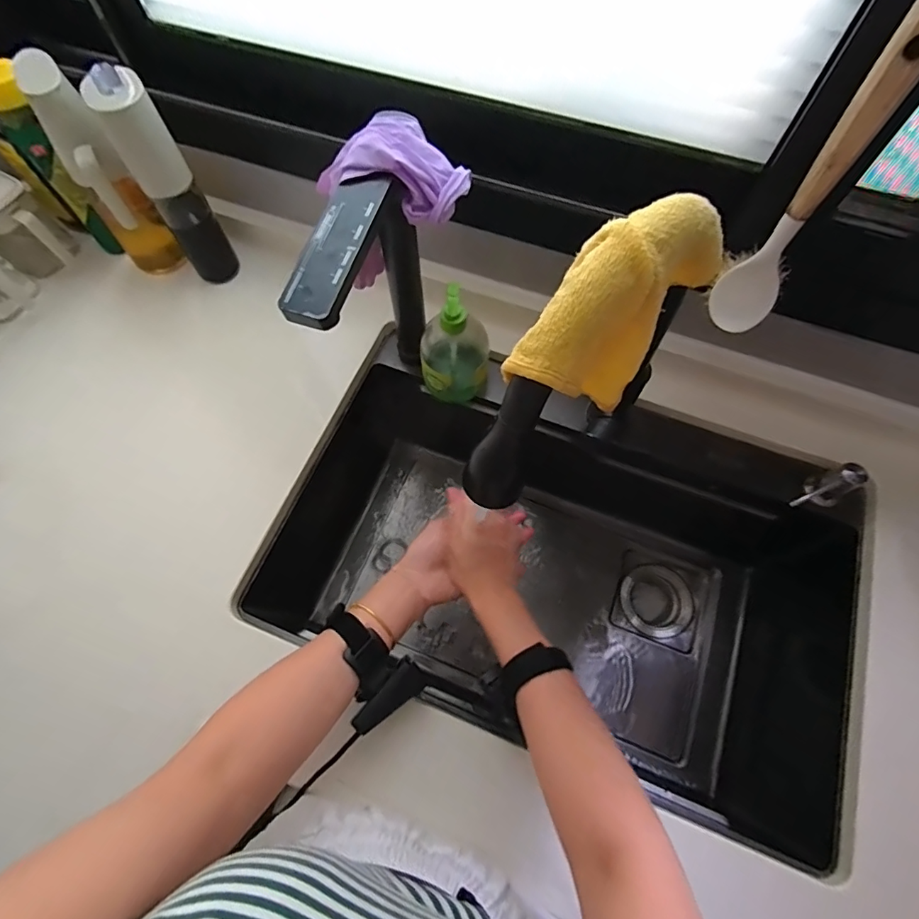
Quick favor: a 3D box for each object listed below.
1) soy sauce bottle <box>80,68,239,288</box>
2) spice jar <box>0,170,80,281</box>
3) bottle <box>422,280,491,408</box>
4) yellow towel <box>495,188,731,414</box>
[{"bbox_3d":[-0.353,-0.333,0.606,0.060,0.238,0.062,-27,70,-10],"label":"soy sauce bottle"},{"bbox_3d":[-0.595,-0.314,0.665,0.080,0.104,0.088,-41,73,-15],"label":"spice jar"},{"bbox_3d":[-0.004,-0.132,0.588,0.082,0.178,0.068,-4,67,-1],"label":"bottle"},{"bbox_3d":[0.111,-0.101,0.342,0.059,0.141,0.187,40,73,15],"label":"yellow towel"}]

